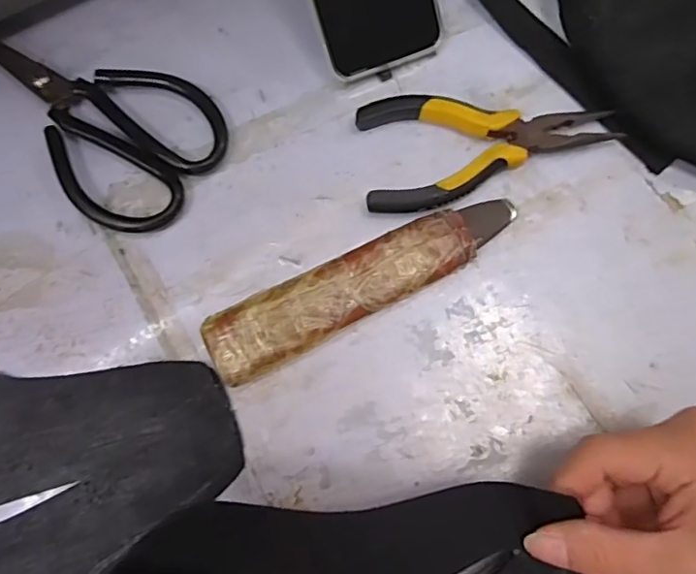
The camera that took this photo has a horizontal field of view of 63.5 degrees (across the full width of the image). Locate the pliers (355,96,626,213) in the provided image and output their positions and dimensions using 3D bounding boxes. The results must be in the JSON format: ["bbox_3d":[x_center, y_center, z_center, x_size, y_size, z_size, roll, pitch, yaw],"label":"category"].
[{"bbox_3d":[0.085,-0.086,0.340,0.151,0.021,0.067,-7,78,-3],"label":"pliers"}]

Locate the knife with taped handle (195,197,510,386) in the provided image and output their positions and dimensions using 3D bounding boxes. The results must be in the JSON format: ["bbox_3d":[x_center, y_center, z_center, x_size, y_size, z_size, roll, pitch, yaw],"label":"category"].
[{"bbox_3d":[0.010,-0.002,0.322,0.186,0.023,0.039,-26,80,-7],"label":"knife with taped handle"}]

